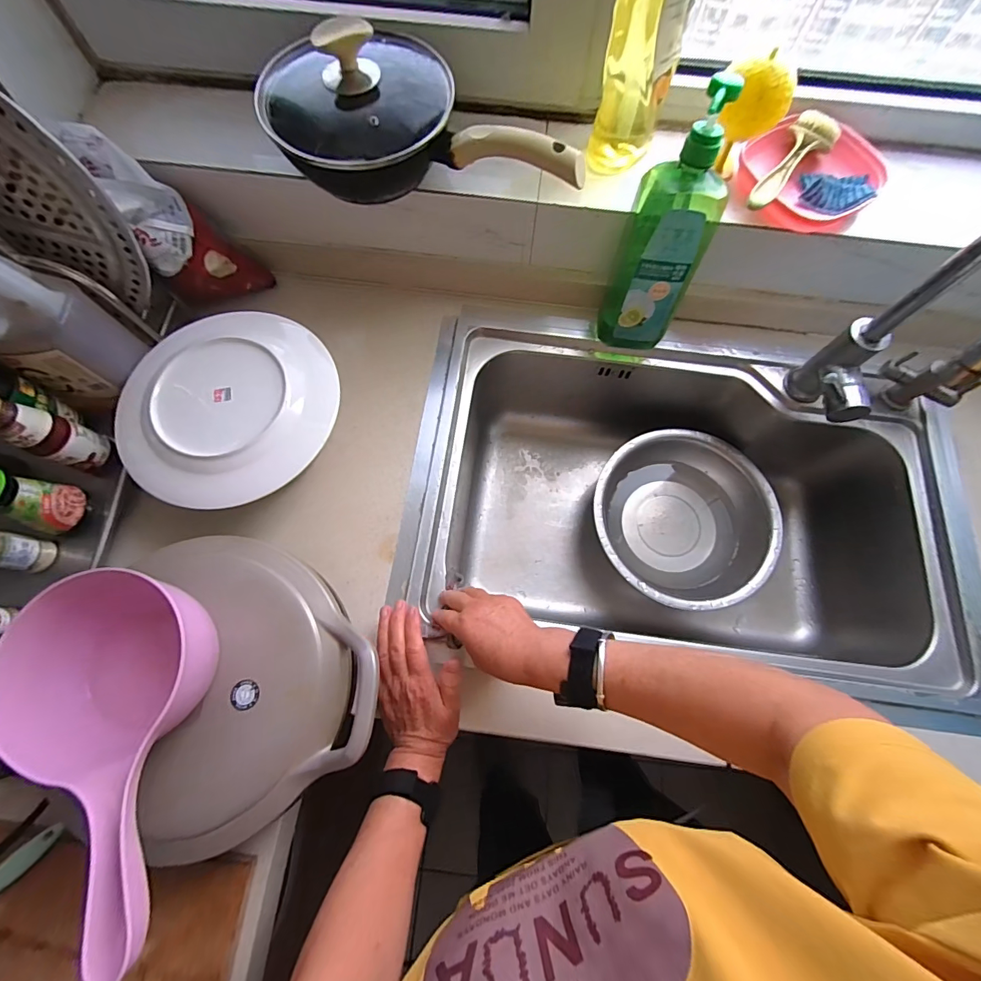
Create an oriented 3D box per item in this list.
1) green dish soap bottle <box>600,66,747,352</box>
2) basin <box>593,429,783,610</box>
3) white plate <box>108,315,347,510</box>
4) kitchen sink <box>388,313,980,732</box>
[{"bbox_3d":[0.201,-0.286,0.500,0.092,0.278,0.070,16,52,4],"label":"green dish soap bottle"},{"bbox_3d":[0.295,0.045,0.692,0.265,0.091,0.266,0,73,-1],"label":"basin"},{"bbox_3d":[-0.302,-0.103,0.499,0.234,0.024,0.235,0,73,-1],"label":"white plate"},{"bbox_3d":[0.248,0.036,0.676,0.689,0.286,0.447,10,73,2],"label":"kitchen sink"}]

